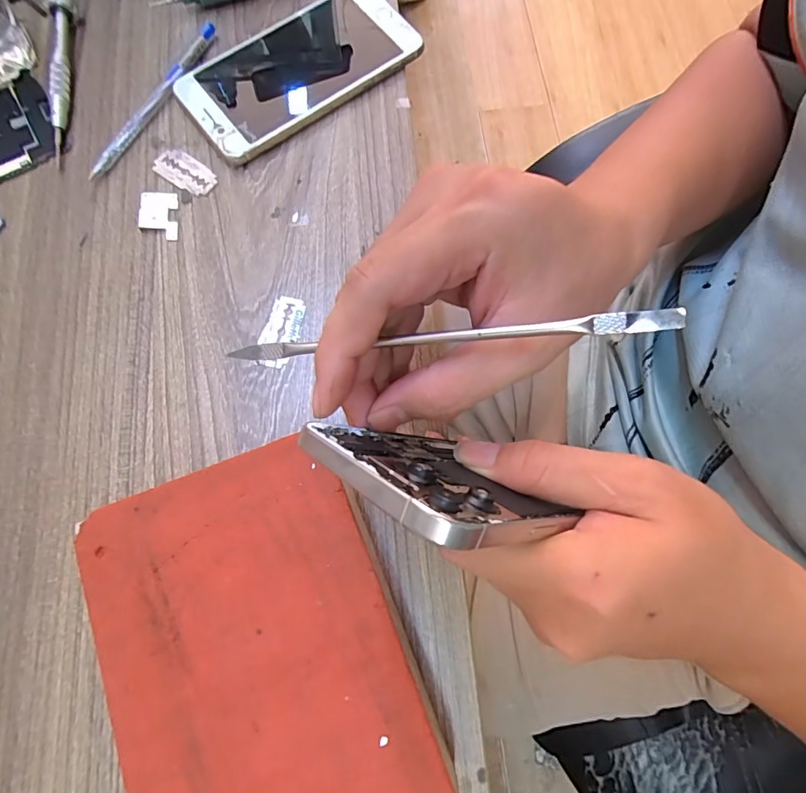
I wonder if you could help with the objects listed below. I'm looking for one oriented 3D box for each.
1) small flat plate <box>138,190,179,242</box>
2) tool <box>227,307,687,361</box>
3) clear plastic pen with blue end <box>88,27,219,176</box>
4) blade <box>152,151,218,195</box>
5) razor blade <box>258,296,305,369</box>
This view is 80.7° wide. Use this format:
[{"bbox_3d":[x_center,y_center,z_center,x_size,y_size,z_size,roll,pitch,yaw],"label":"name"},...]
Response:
[{"bbox_3d":[-0.149,-0.110,0.289,0.022,0.004,0.034,-7,74,-2],"label":"small flat plate"},{"bbox_3d":[0.010,-0.021,0.174,0.165,0.005,0.006,-3,73,16],"label":"tool"},{"bbox_3d":[-0.160,-0.193,0.309,0.007,0.011,0.132,27,76,7],"label":"clear plastic pen with blue end"},{"bbox_3d":[-0.137,-0.142,0.298,0.043,0.004,0.018,30,76,8],"label":"blade"},{"bbox_3d":[-0.070,-0.038,0.269,0.019,0.004,0.042,16,75,5],"label":"razor blade"}]

